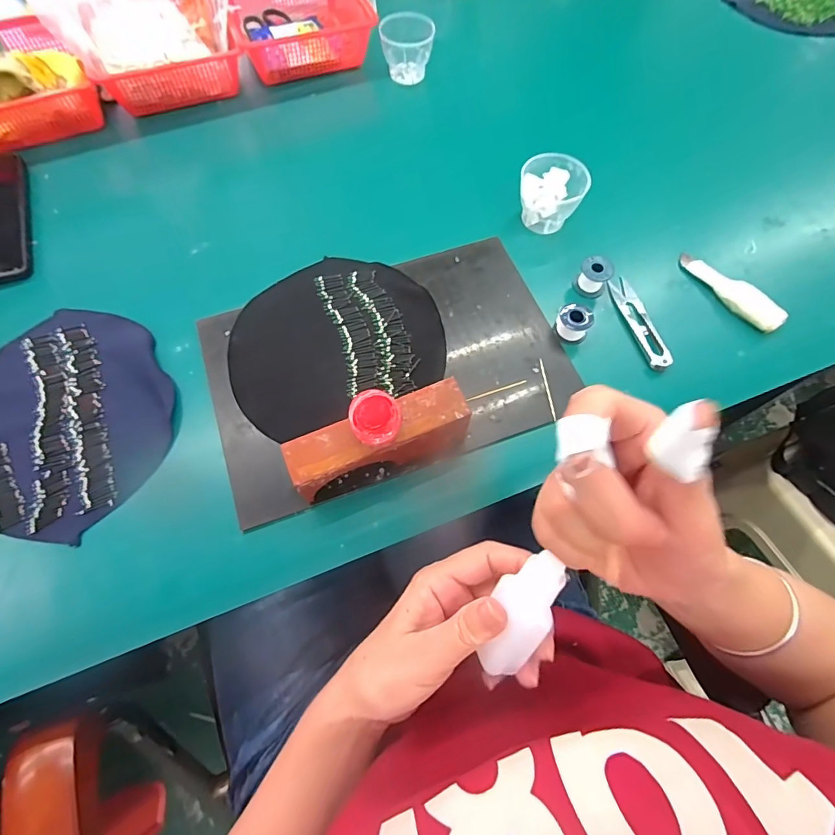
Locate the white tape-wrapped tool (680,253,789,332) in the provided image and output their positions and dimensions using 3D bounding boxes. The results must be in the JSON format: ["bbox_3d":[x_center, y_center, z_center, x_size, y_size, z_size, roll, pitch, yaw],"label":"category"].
[{"bbox_3d":[0.289,-0.119,0.422,0.027,0.018,0.104,-35,71,-15],"label":"white tape-wrapped tool"}]

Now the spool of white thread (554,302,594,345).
[{"bbox_3d":[0.135,-0.082,0.394,0.028,0.022,0.024,23,68,9],"label":"spool of white thread"}]

